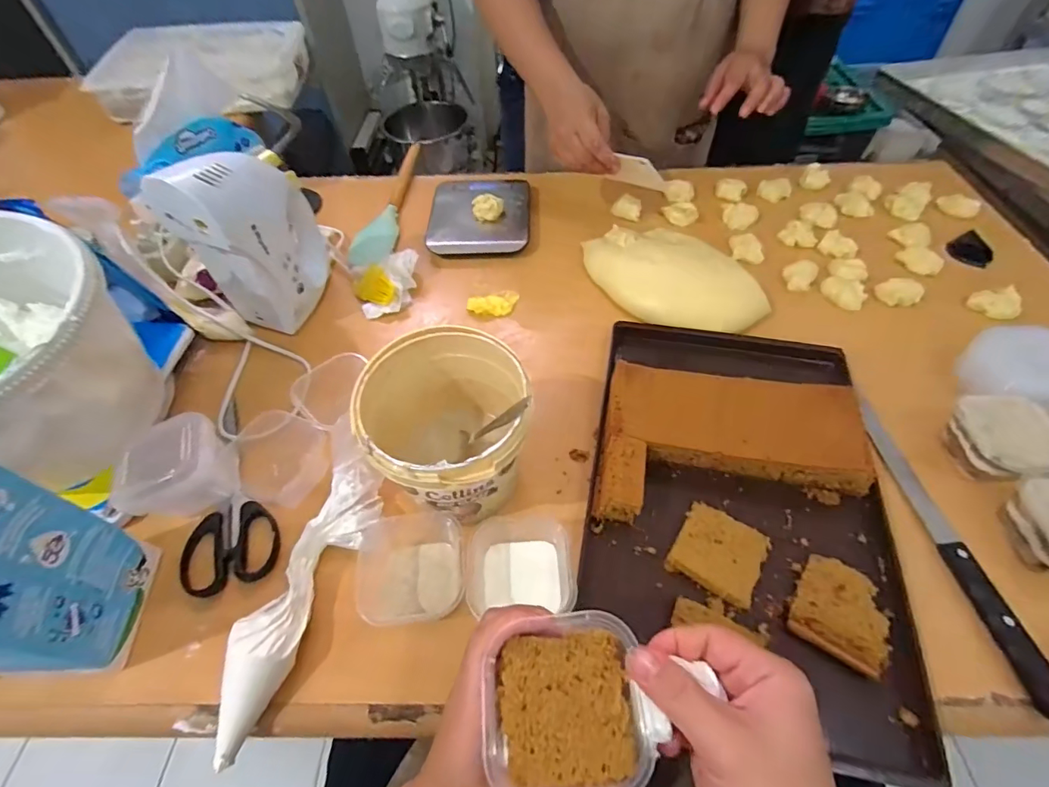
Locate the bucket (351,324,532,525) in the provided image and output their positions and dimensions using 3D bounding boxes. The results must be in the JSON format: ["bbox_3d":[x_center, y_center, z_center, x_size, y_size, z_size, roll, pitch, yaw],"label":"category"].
[{"bbox_3d":[-0.061,0.027,0.392,0.125,0.110,0.138,-29,57,-17],"label":"bucket"}]

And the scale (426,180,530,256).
[{"bbox_3d":[-0.063,-0.255,0.673,0.138,0.018,0.174,-1,53,2],"label":"scale"}]

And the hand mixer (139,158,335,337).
[{"bbox_3d":[-0.292,-0.168,0.513,0.096,0.183,0.128,1,53,4],"label":"hand mixer"}]

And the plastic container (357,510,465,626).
[{"bbox_3d":[-0.090,0.135,0.383,0.083,0.043,0.086,-6,53,-1],"label":"plastic container"}]

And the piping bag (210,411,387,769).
[{"bbox_3d":[-0.172,0.141,0.374,0.052,0.036,0.238,10,54,10],"label":"piping bag"}]

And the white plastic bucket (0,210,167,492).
[{"bbox_3d":[-0.411,-0.023,0.383,0.199,0.159,0.175,5,54,7],"label":"white plastic bucket"}]

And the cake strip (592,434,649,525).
[{"bbox_3d":[0.083,0.072,0.409,0.039,0.036,0.065,8,54,9],"label":"cake strip"}]

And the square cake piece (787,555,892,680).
[{"bbox_3d":[0.237,0.163,0.354,0.063,0.018,0.067,30,60,23],"label":"square cake piece"}]

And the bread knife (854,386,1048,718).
[{"bbox_3d":[0.342,0.109,0.389,0.024,0.018,0.259,-6,53,-1],"label":"bread knife"}]

